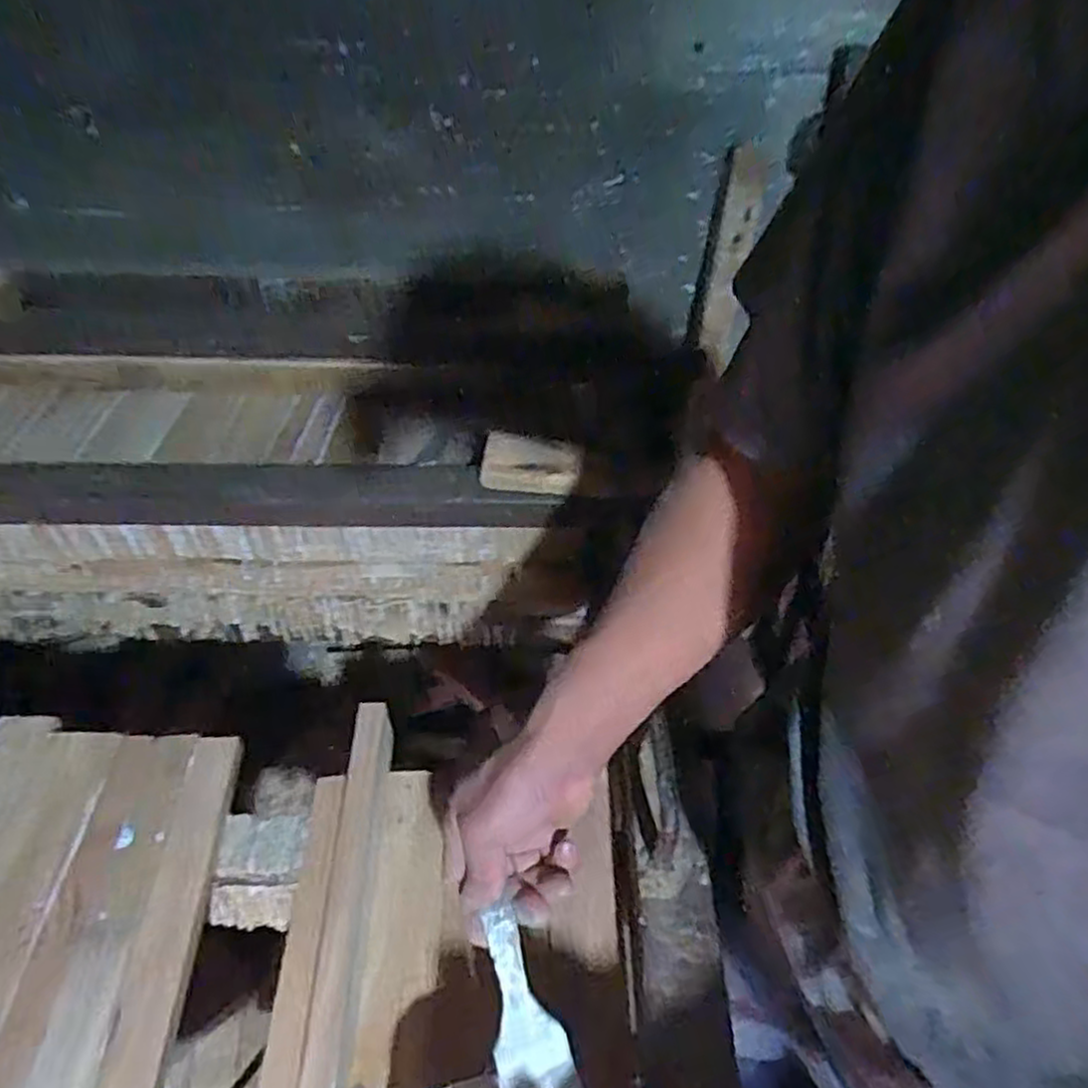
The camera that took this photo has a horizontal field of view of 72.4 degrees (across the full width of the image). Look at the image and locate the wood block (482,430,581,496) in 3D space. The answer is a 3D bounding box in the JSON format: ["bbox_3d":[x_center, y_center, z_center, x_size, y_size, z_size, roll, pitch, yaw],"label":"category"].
[{"bbox_3d":[-0.011,-0.082,0.759,0.109,0.038,0.049,5,44,4],"label":"wood block"}]

